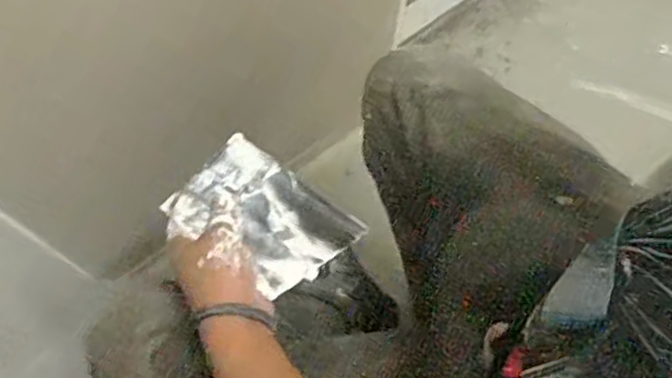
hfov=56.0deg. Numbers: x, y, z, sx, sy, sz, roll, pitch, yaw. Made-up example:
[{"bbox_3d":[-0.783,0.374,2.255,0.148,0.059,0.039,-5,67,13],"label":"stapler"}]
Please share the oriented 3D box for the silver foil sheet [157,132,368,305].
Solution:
[{"bbox_3d":[-0.059,0.016,0.495,0.137,0.017,0.099,35,56,19],"label":"silver foil sheet"}]

